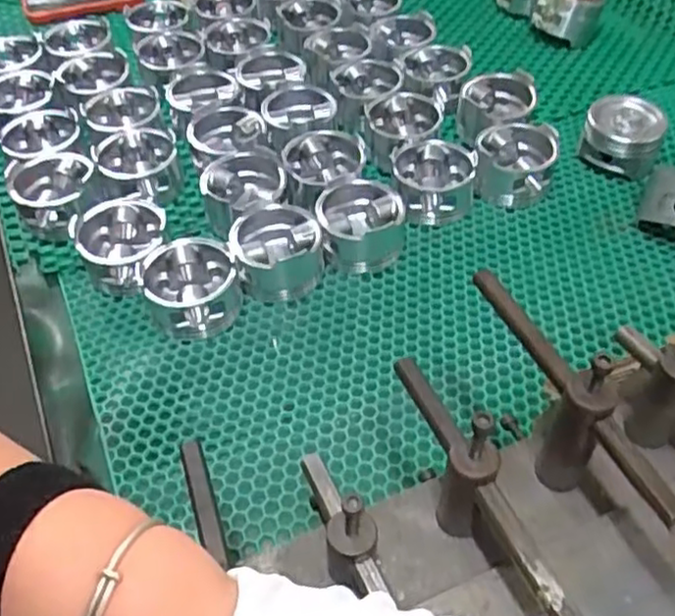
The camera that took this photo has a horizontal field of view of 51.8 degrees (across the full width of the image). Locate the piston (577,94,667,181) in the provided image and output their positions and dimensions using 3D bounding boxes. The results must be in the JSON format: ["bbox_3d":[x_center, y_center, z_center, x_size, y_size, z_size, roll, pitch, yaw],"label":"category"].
[{"bbox_3d":[0.285,-0.171,0.701,0.076,0.059,0.063,21,52,17],"label":"piston"}]

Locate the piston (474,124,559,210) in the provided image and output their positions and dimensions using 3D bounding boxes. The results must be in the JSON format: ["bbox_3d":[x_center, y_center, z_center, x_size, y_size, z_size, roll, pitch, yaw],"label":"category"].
[{"bbox_3d":[0.174,-0.144,0.689,0.076,0.054,0.085,13,50,11],"label":"piston"}]

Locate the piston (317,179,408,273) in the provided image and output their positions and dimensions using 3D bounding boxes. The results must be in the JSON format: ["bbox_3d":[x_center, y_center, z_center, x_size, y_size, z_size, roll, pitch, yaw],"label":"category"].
[{"bbox_3d":[0.020,-0.075,0.634,0.080,0.047,0.081,1,49,1],"label":"piston"}]

